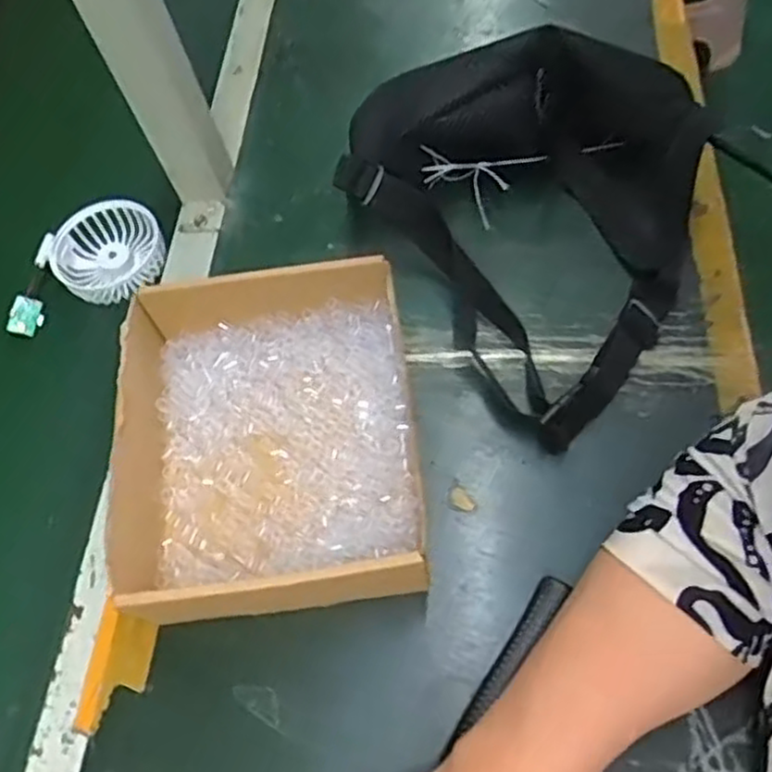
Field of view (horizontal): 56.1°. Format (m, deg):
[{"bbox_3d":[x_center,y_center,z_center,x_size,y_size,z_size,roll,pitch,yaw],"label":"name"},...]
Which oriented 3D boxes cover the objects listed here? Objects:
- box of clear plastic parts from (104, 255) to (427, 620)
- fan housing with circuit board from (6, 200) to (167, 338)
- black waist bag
[{"bbox_3d":[-0.072,0.029,0.451,0.178,0.061,0.212,-6,61,5],"label":"box of clear plastic parts"},{"bbox_3d":[-0.248,-0.101,0.596,0.130,0.032,0.086,-18,61,-1],"label":"fan housing with circuit board"},{"bbox_3d":[0.120,-0.141,0.519,0.233,0.096,0.289,-31,62,-11],"label":"black waist bag"}]

